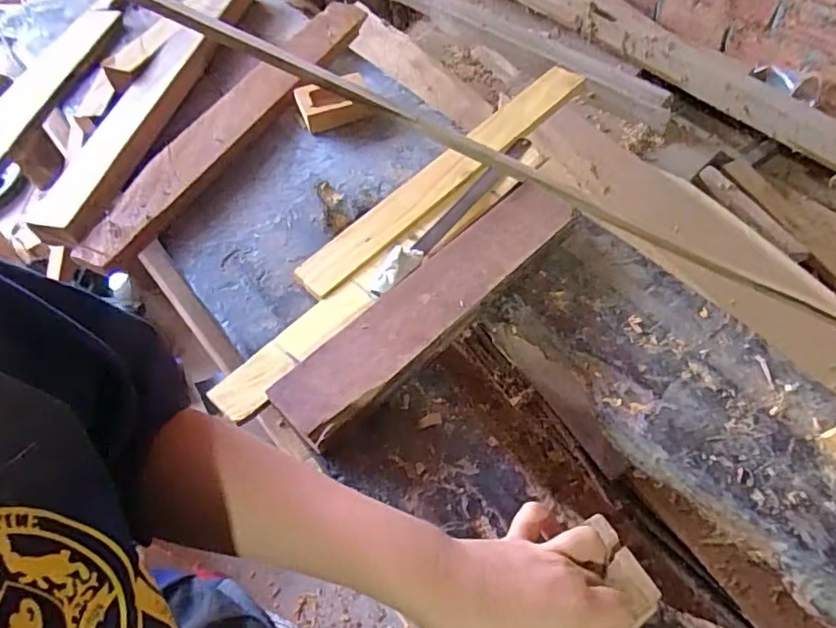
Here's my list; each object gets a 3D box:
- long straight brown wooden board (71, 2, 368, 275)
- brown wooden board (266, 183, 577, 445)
[{"bbox_3d":[-0.234,-0.261,0.736,0.091,0.031,0.544,19,58,14],"label":"long straight brown wooden board"},{"bbox_3d":[0.018,-0.019,0.536,0.352,0.016,0.070,-40,63,-22],"label":"brown wooden board"}]

